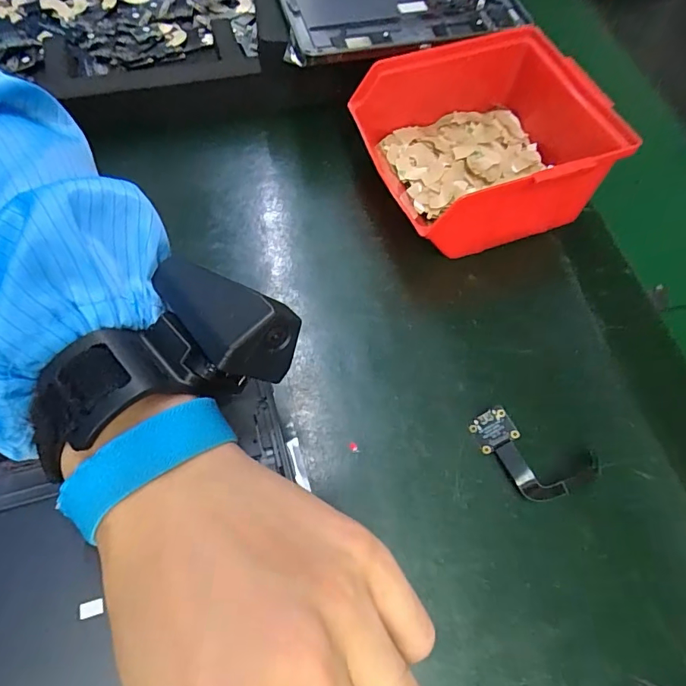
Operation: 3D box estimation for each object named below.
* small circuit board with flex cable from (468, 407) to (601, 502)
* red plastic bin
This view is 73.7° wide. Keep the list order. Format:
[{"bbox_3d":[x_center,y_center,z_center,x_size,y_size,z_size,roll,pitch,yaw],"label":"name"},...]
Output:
[{"bbox_3d":[0.095,0.059,0.232,0.064,0.015,0.031,29,65,11],"label":"small circuit board with flex cable"},{"bbox_3d":[0.084,-0.120,0.289,0.133,0.071,0.117,-13,65,-10],"label":"red plastic bin"}]

